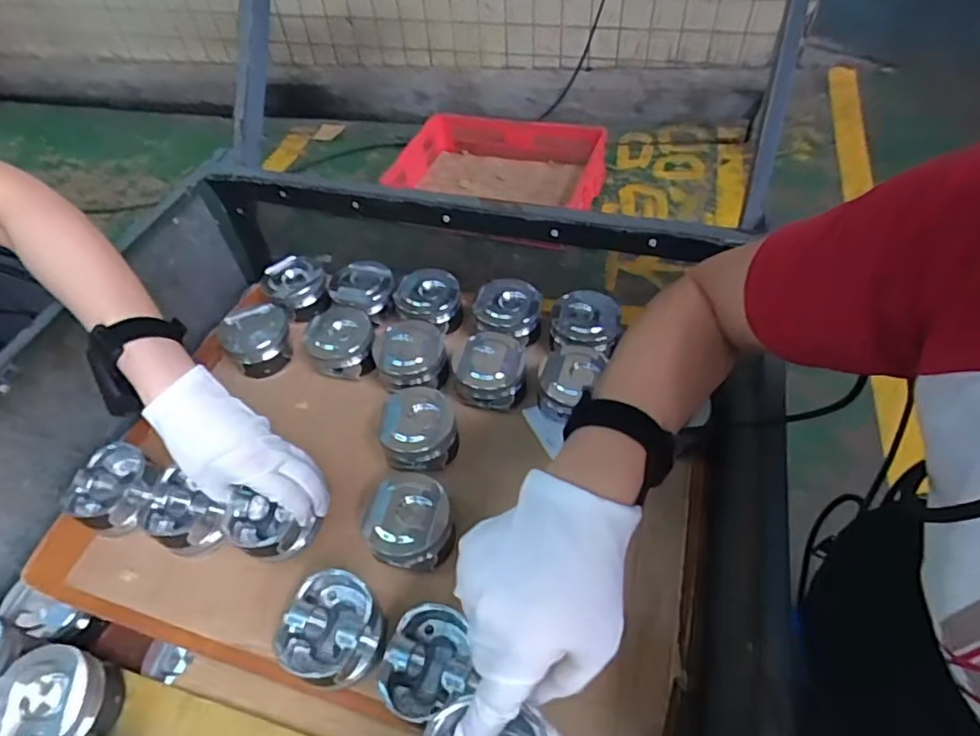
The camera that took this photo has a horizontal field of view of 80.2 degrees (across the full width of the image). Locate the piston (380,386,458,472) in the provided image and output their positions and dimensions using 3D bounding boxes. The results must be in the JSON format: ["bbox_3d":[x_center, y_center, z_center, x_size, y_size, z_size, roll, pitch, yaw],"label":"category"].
[{"bbox_3d":[-0.078,0.066,0.634,0.078,0.052,0.080,-2,50,2],"label":"piston"}]

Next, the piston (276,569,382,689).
[{"bbox_3d":[-0.133,0.232,0.508,0.079,0.061,0.082,-2,50,2],"label":"piston"}]

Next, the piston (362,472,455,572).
[{"bbox_3d":[-0.079,0.152,0.570,0.080,0.062,0.087,-2,50,2],"label":"piston"}]

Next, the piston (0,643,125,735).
[{"bbox_3d":[-0.360,0.278,0.477,0.083,0.045,0.082,-2,50,2],"label":"piston"}]

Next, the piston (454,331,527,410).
[{"bbox_3d":[0.001,0.002,0.679,0.087,0.047,0.090,3,50,6],"label":"piston"}]

